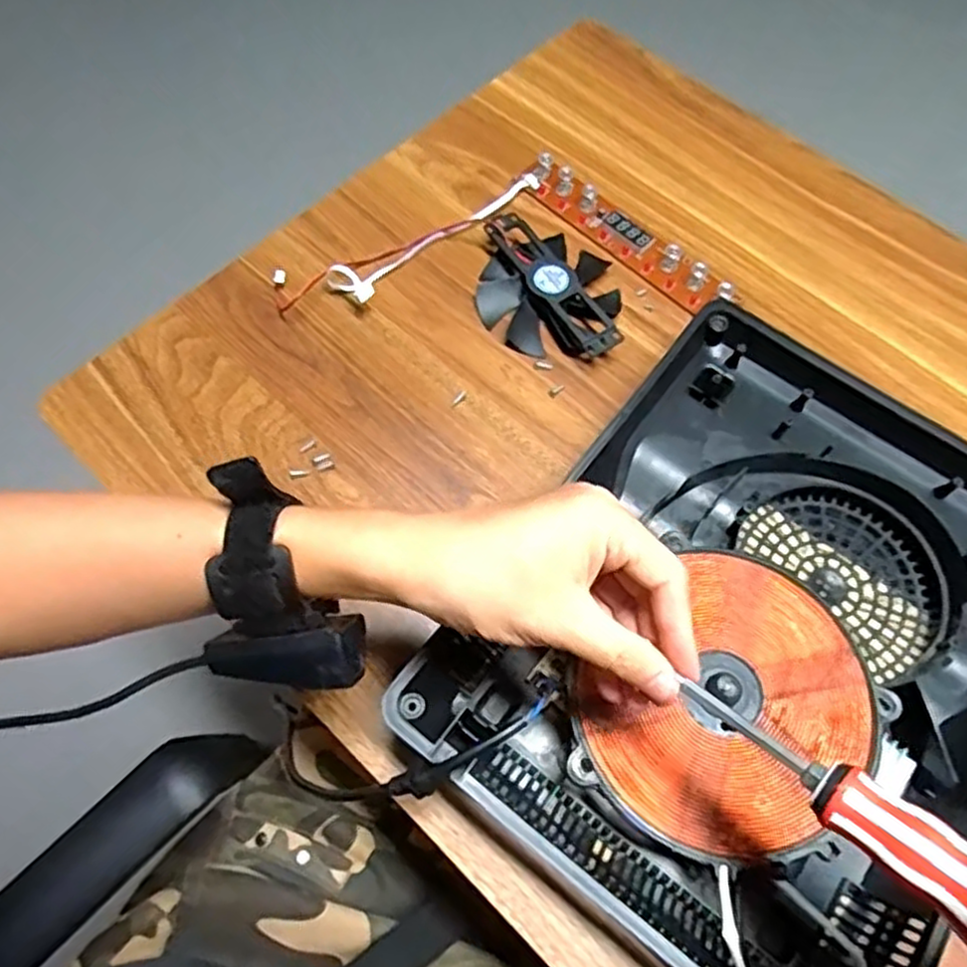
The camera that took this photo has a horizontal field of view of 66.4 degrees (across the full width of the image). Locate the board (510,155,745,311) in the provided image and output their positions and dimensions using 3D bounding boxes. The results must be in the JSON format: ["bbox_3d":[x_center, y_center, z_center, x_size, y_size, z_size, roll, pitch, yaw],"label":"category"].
[{"bbox_3d":[0.108,-0.195,0.577,0.197,0.020,0.036,41,69,15],"label":"board"}]

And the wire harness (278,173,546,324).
[{"bbox_3d":[-0.051,-0.186,0.561,0.230,0.025,0.041,-37,71,-18],"label":"wire harness"}]

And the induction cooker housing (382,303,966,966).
[{"bbox_3d":[0.160,0.079,0.426,0.266,0.057,0.351,36,68,13],"label":"induction cooker housing"}]

